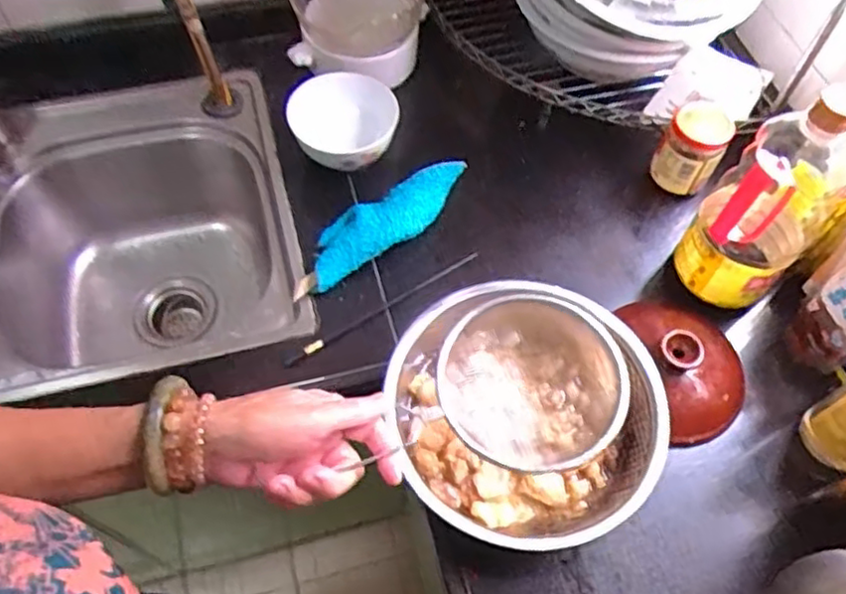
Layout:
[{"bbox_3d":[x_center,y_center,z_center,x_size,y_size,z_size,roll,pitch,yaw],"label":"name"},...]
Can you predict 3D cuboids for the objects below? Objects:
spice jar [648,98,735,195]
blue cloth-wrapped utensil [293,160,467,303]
[{"bbox_3d":[0.301,-0.166,0.778,0.064,0.094,0.062,31,64,15],"label":"spice jar"},{"bbox_3d":[-0.044,-0.080,0.747,0.229,0.039,0.065,-29,65,-17],"label":"blue cloth-wrapped utensil"}]

